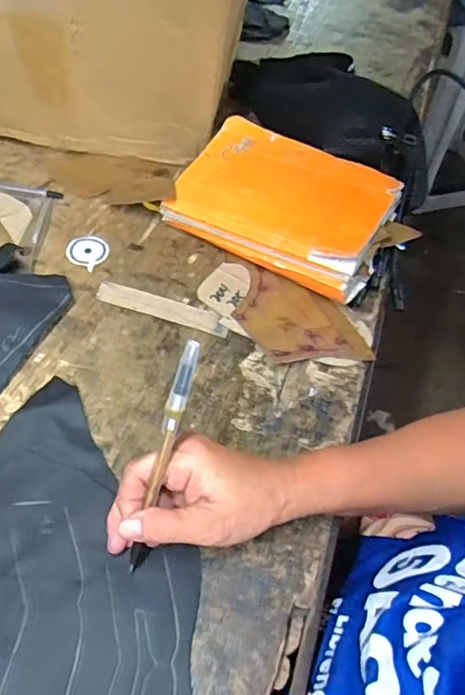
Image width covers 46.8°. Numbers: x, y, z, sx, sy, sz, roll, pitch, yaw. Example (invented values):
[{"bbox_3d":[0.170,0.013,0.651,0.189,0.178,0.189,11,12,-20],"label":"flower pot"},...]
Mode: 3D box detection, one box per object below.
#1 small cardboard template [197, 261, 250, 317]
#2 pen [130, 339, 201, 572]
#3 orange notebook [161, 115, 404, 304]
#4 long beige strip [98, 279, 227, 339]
[{"bbox_3d":[-0.006,-0.059,0.508,0.044,0.004,0.058,31,57,17],"label":"small cardboard template"},{"bbox_3d":[-0.042,0.070,0.321,0.010,0.160,0.010,19,20,9],"label":"pen"},{"bbox_3d":[0.052,-0.143,0.523,0.198,0.029,0.148,25,66,18],"label":"orange notebook"},{"bbox_3d":[-0.063,-0.037,0.488,0.125,0.004,0.023,17,54,8],"label":"long beige strip"}]

